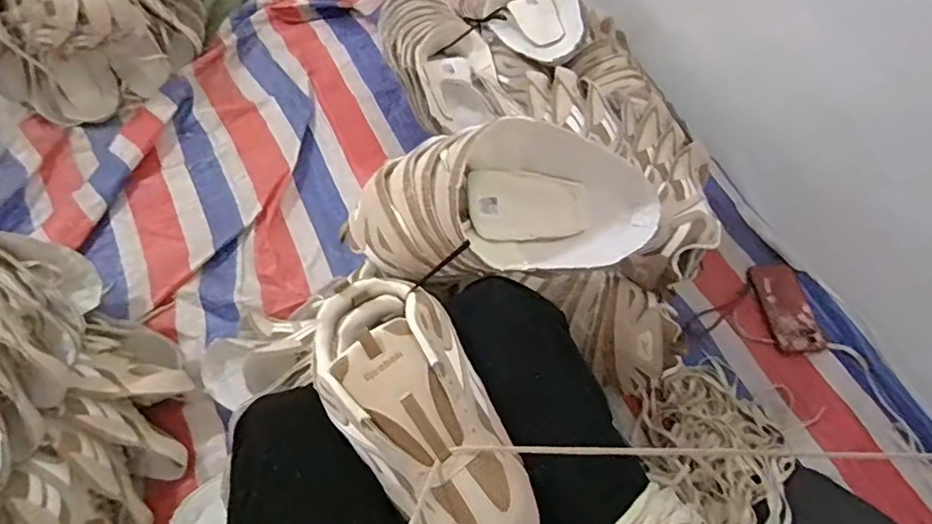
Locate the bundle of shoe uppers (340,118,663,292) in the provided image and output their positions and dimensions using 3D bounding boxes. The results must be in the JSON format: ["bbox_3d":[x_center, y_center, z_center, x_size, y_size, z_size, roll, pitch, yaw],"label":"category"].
[{"bbox_3d":[0.043,-0.058,0.569,0.329,0.122,0.138,-9,58,-3],"label":"bundle of shoe uppers"}]

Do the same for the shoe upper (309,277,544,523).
[{"bbox_3d":[-0.025,0.145,0.455,0.118,0.067,0.287,-30,84,-15],"label":"shoe upper"}]

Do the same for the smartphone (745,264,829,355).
[{"bbox_3d":[0.535,0.074,0.930,0.075,0.011,0.158,-12,63,14],"label":"smartphone"}]

